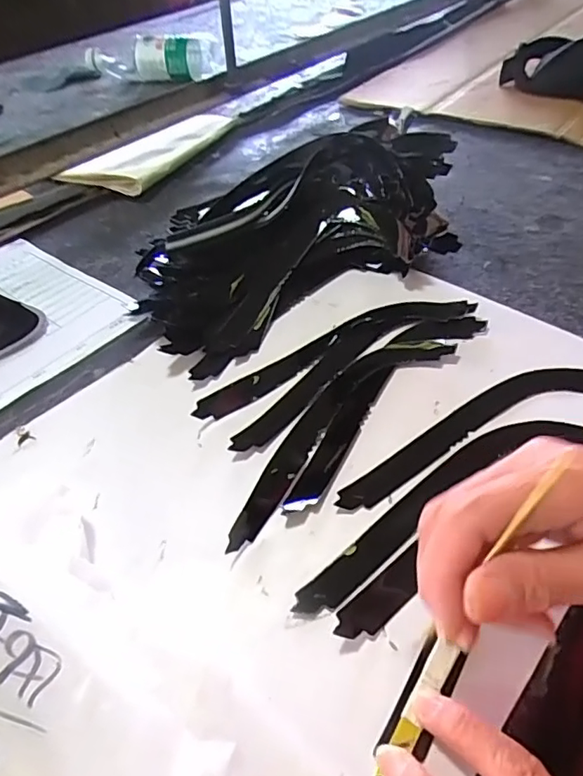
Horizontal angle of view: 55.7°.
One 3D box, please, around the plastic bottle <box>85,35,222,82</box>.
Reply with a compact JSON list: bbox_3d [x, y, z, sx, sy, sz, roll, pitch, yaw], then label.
[{"bbox_3d":[-0.245,-0.570,0.955,0.244,0.068,0.067,16,46,21],"label":"plastic bottle"}]

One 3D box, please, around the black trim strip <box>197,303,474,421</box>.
[{"bbox_3d":[0.031,-0.032,0.396,0.208,0.011,0.041,-20,47,-14],"label":"black trim strip"}]

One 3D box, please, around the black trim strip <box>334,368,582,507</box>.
[{"bbox_3d":[0.117,0.021,0.340,0.204,0.006,0.044,-19,46,-13],"label":"black trim strip"}]

